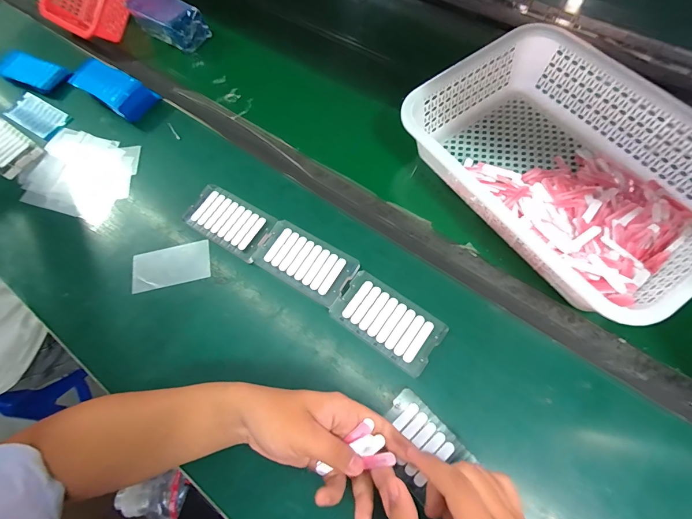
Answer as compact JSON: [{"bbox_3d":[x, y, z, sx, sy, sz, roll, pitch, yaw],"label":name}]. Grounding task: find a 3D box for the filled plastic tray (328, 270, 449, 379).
[{"bbox_3d":[0.048,0.070,0.402,0.120,0.011,0.069,34,73,16],"label":"filled plastic tray"}]

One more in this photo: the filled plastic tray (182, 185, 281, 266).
[{"bbox_3d":[-0.156,-0.051,0.468,0.117,0.013,0.068,29,72,14],"label":"filled plastic tray"}]

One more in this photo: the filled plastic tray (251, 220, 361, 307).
[{"bbox_3d":[-0.051,0.004,0.439,0.120,0.014,0.068,30,72,15],"label":"filled plastic tray"}]

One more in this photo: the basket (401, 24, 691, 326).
[{"bbox_3d":[0.267,-0.117,0.430,0.251,0.080,0.357,-34,69,-11],"label":"basket"}]

